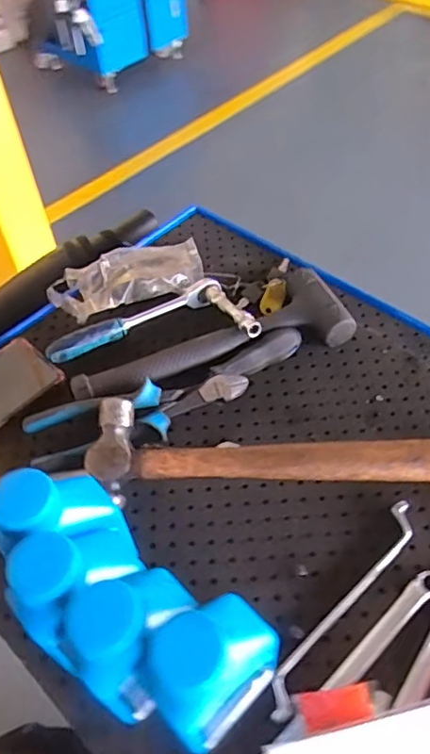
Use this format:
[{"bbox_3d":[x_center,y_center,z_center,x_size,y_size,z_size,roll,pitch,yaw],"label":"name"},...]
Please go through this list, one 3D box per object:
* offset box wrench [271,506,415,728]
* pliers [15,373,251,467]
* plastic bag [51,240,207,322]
[{"bbox_3d":[0.095,0.163,0.423,0.026,0.013,0.182,32,60,26],"label":"offset box wrench"},{"bbox_3d":[-0.066,0.035,0.519,0.197,0.030,0.055,-16,52,-9],"label":"pliers"},{"bbox_3d":[-0.096,-0.113,0.634,0.168,0.021,0.085,-16,52,-8],"label":"plastic bag"}]

